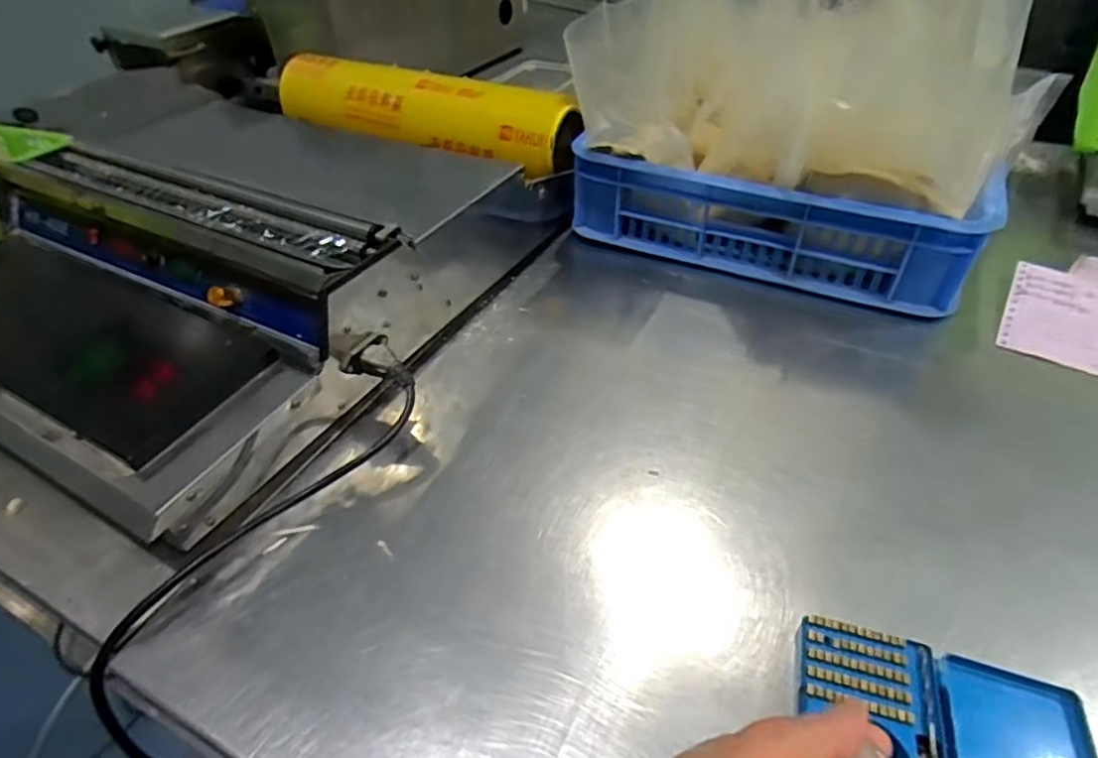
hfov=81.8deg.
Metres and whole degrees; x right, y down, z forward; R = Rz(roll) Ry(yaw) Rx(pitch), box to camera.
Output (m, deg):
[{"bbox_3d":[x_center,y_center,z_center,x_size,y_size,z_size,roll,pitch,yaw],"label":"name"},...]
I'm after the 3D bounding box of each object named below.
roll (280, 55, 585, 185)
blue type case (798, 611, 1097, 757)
[{"bbox_3d":[-0.156,-0.325,0.759,0.415,0.068,0.095,24,50,26],"label":"roll"},{"bbox_3d":[0.203,0.193,0.324,0.145,0.025,0.105,11,44,12],"label":"blue type case"}]

